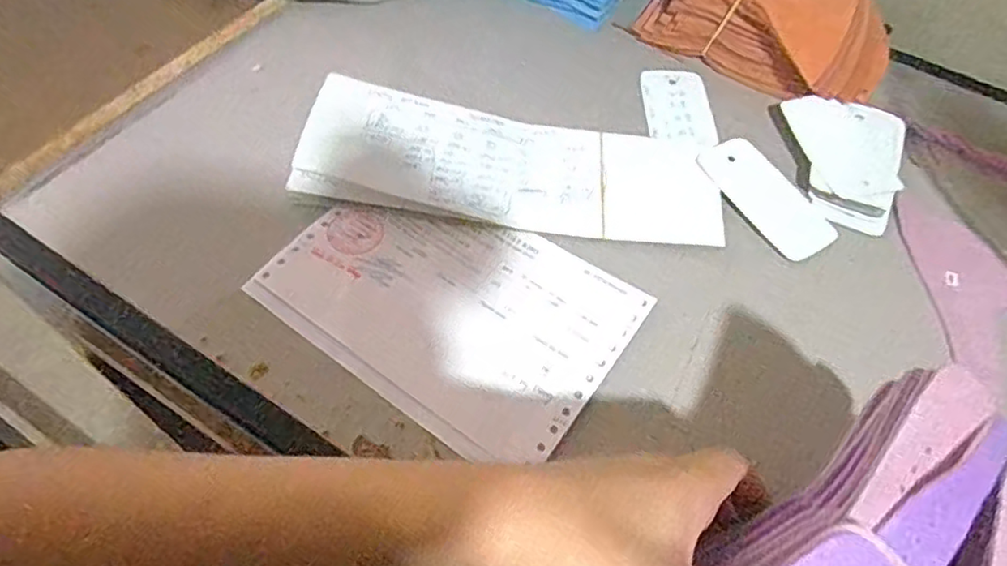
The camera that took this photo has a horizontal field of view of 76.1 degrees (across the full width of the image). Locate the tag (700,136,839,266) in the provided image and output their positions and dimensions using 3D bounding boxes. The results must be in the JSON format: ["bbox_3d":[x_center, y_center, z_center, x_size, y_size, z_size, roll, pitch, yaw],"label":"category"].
[{"bbox_3d":[0.184,-0.063,0.455,0.052,0.004,0.106,-25,62,-18],"label":"tag"}]

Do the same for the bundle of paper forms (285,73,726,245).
[{"bbox_3d":[0.007,-0.085,0.443,0.279,0.024,0.098,7,57,1],"label":"bundle of paper forms"}]

